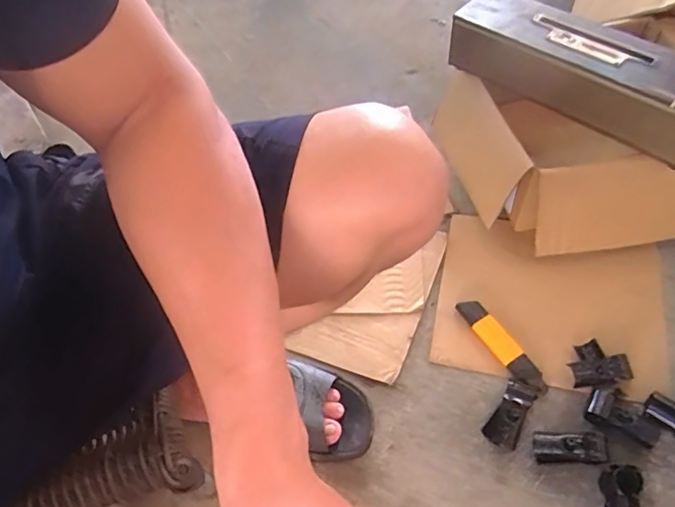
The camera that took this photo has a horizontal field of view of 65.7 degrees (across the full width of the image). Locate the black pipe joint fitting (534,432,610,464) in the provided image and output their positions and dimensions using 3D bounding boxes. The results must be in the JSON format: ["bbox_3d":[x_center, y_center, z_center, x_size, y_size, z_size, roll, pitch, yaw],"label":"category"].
[{"bbox_3d":[0.271,0.228,0.611,0.078,0.020,0.035,-6,55,15],"label":"black pipe joint fitting"}]

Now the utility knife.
[{"bbox_3d":[0.216,0.119,0.694,0.032,0.013,0.144,-30,59,-16],"label":"utility knife"}]

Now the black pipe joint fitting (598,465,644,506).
[{"bbox_3d":[0.311,0.273,0.566,0.041,0.030,0.078,7,57,8],"label":"black pipe joint fitting"}]

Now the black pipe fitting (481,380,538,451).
[{"bbox_3d":[0.211,0.192,0.635,0.039,0.027,0.082,26,62,19],"label":"black pipe fitting"}]

